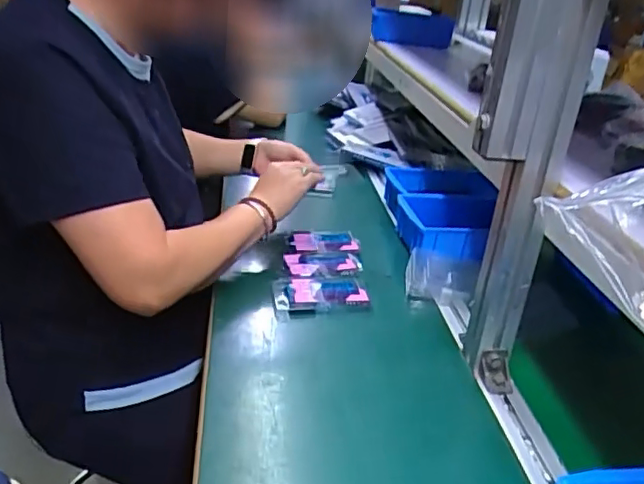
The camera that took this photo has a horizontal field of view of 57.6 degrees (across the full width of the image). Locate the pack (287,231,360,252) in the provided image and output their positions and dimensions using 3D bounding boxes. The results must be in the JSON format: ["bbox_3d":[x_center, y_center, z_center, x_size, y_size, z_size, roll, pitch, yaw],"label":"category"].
[{"bbox_3d":[0.002,-0.002,0.903,0.107,0.009,0.061,3,26,-4],"label":"pack"}]

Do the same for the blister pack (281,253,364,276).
[{"bbox_3d":[0.002,0.029,0.842,0.109,0.006,0.067,0,26,-10],"label":"blister pack"}]

